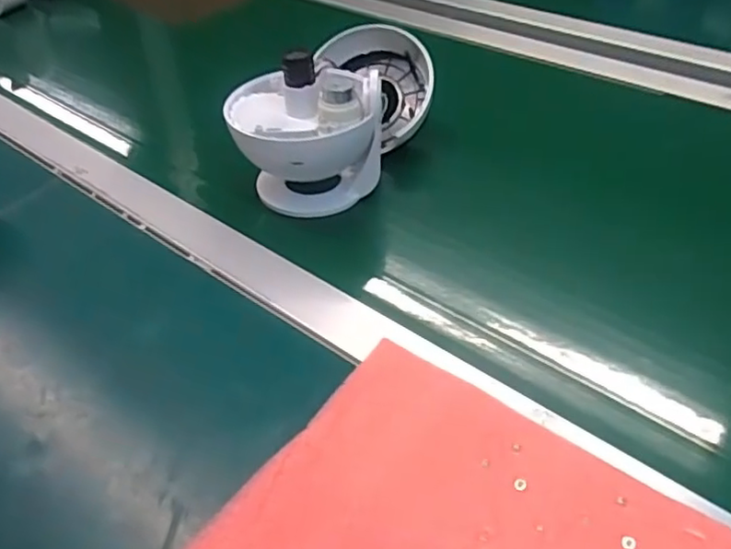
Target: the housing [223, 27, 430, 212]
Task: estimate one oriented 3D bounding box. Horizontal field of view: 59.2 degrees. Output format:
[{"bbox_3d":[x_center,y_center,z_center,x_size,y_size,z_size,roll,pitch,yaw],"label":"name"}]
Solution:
[{"bbox_3d":[-0.022,-0.138,0.545,0.123,0.105,0.203,17,45,23],"label":"housing"}]

